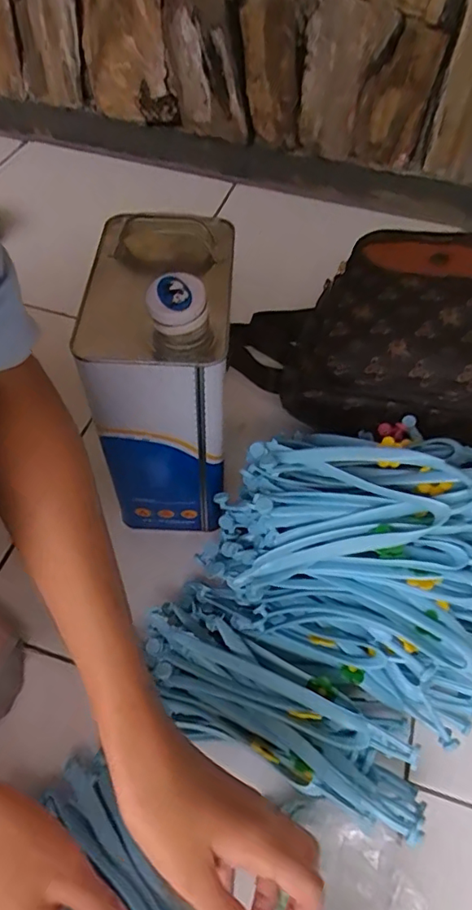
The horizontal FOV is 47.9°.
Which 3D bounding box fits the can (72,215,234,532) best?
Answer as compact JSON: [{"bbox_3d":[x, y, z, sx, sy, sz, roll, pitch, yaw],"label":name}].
[{"bbox_3d":[-0.070,-0.067,0.469,0.121,0.267,0.161,3,56,-1],"label":"can"}]

